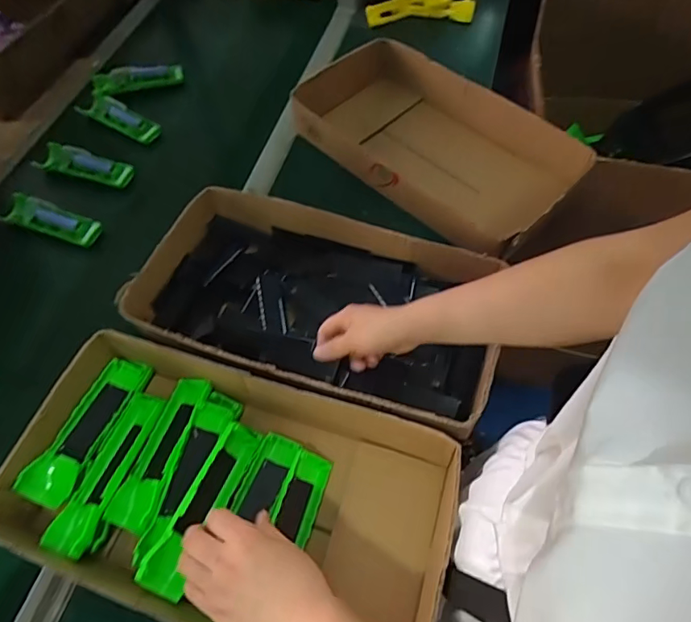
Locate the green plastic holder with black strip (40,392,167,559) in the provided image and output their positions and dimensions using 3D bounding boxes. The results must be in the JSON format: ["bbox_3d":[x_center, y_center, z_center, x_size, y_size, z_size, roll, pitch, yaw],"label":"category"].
[{"bbox_3d":[-0.250,0.162,0.520,0.051,0.028,0.168,11,58,11],"label":"green plastic holder with black strip"}]

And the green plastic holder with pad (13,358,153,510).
[{"bbox_3d":[-0.284,0.126,0.548,0.049,0.020,0.170,16,59,13],"label":"green plastic holder with pad"}]

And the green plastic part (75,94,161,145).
[{"bbox_3d":[-0.410,-0.349,0.907,0.182,0.022,0.055,29,63,20],"label":"green plastic part"}]

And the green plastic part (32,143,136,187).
[{"bbox_3d":[-0.441,-0.246,0.835,0.168,0.027,0.050,16,59,14],"label":"green plastic part"}]

